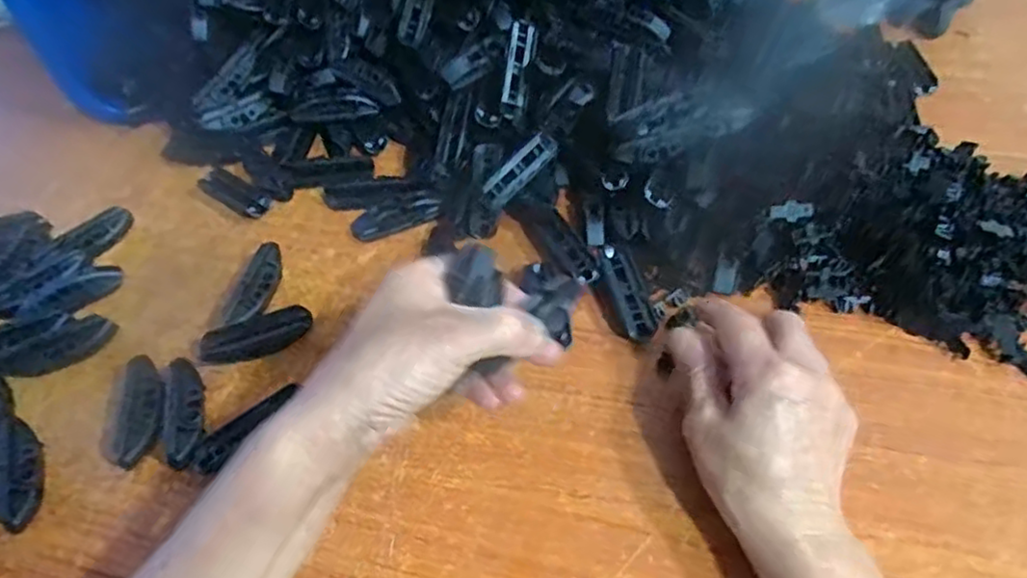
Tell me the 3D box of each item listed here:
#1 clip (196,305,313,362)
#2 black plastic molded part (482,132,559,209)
[{"bbox_3d":[-0.167,0.031,0.441,0.070,0.017,0.023,-15,53,-8],"label":"clip"},{"bbox_3d":[0.004,-0.087,0.488,0.067,0.021,0.014,-45,17,-12],"label":"black plastic molded part"}]

